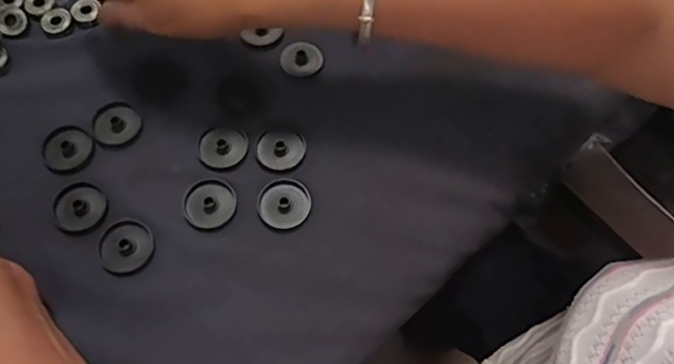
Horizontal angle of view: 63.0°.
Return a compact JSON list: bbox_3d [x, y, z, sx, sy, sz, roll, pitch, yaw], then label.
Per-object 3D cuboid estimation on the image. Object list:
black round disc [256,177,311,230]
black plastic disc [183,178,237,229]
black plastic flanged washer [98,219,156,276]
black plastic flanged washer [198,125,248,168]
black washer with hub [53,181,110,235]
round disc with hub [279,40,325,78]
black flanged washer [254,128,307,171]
[{"bbox_3d":[-0.034,0.013,0.355,0.034,0.004,0.033,1,68,-2],"label":"black round disc"},{"bbox_3d":[-0.082,0.013,0.355,0.032,0.004,0.033,1,68,-2],"label":"black plastic disc"},{"bbox_3d":[-0.131,0.040,0.342,0.032,0.004,0.036,-26,71,-12],"label":"black plastic flanged washer"},{"bbox_3d":[-0.077,-0.024,0.369,0.033,0.004,0.031,1,68,-2],"label":"black plastic flanged washer"},{"bbox_3d":[-0.165,0.016,0.352,0.032,0.004,0.036,-29,72,-13],"label":"black washer with hub"},{"bbox_3d":[-0.026,-0.090,0.394,0.029,0.004,0.029,1,68,-2],"label":"round disc with hub"},{"bbox_3d":[-0.038,-0.023,0.369,0.033,0.004,0.030,1,68,-2],"label":"black flanged washer"}]

